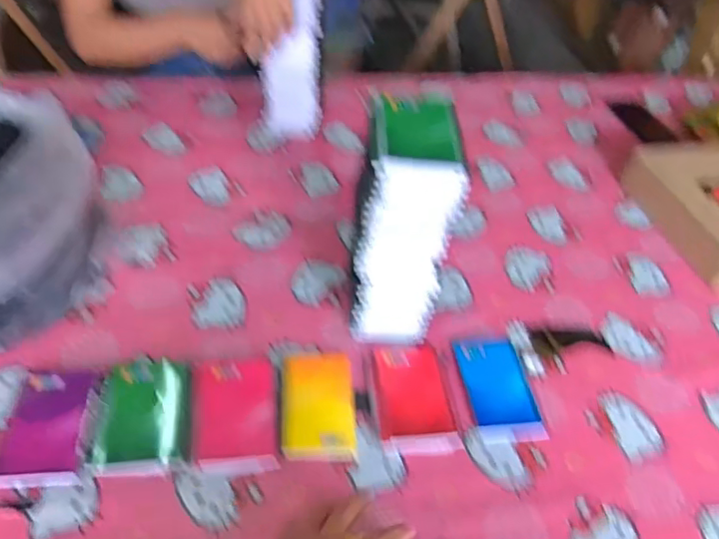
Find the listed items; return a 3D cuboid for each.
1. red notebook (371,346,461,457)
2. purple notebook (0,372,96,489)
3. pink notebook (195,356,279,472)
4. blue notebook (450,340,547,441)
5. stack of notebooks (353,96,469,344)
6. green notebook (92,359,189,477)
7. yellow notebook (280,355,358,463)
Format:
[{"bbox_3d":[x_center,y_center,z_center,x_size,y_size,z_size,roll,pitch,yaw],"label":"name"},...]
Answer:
[{"bbox_3d":[0.062,0.152,0.698,0.085,0.013,0.142,-3,46,-11],"label":"red notebook"},{"bbox_3d":[-0.334,0.169,0.629,0.083,0.009,0.130,0,45,-7],"label":"purple notebook"},{"bbox_3d":[-0.139,0.161,0.660,0.085,0.018,0.141,-4,46,-11],"label":"pink notebook"},{"bbox_3d":[0.170,0.147,0.719,0.081,0.012,0.137,-2,46,-9],"label":"blue notebook"},{"bbox_3d":[0.045,-0.043,0.700,0.102,0.291,0.131,3,45,-5],"label":"stack of notebooks"},{"bbox_3d":[-0.235,0.160,0.649,0.097,0.016,0.133,-1,46,-9],"label":"green notebook"},{"bbox_3d":[-0.047,0.154,0.678,0.081,0.013,0.137,1,45,-7],"label":"yellow notebook"}]

